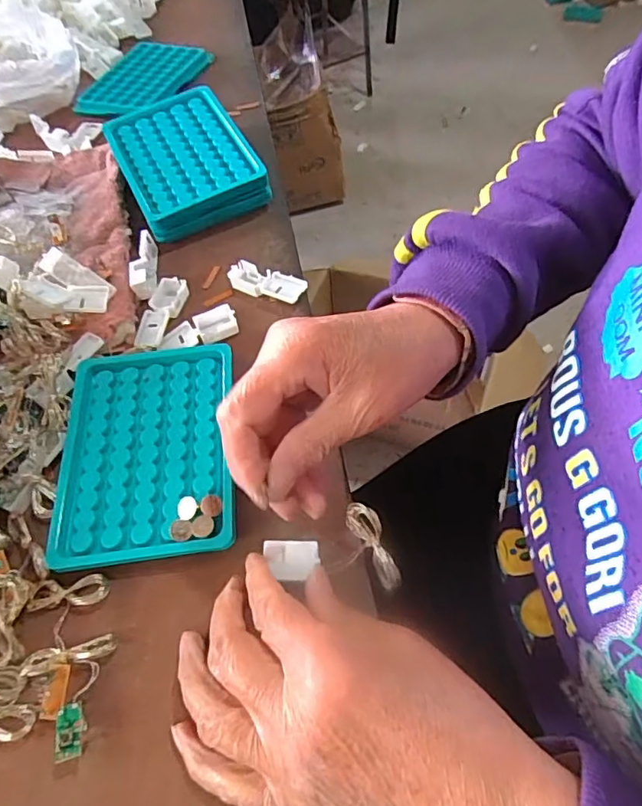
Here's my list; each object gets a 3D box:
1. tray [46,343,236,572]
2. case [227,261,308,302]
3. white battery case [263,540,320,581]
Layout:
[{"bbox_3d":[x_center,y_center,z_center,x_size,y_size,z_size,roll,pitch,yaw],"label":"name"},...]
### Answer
[{"bbox_3d":[-0.099,0.024,0.310,0.096,0.013,0.131,-8,57,0],"label":"tray"},{"bbox_3d":[-0.038,-0.082,0.379,0.056,0.014,0.020,23,62,18],"label":"case"},{"bbox_3d":[-0.015,0.075,0.263,0.027,0.004,0.019,1,56,1],"label":"white battery case"}]

